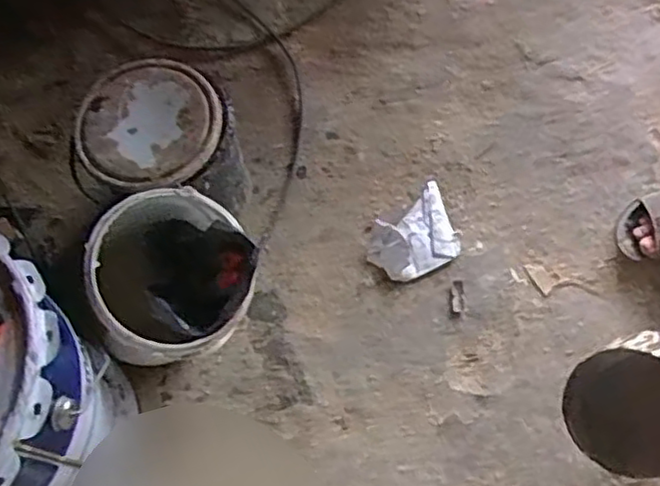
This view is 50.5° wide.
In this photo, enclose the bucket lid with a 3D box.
[{"bbox_3d":[-0.218,-0.145,0.839,0.167,0.015,0.174,-40,72,-11],"label":"bucket lid"}]

